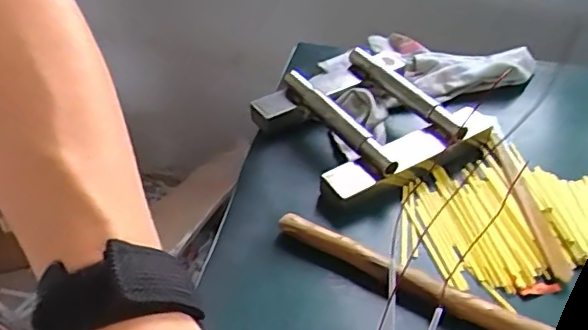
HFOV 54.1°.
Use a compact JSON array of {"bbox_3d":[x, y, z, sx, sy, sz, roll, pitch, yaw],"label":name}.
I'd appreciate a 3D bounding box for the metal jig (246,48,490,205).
[{"bbox_3d":[0.081,-0.055,0.633,0.210,0.047,0.187,-26,48,-28],"label":"metal jig"}]

